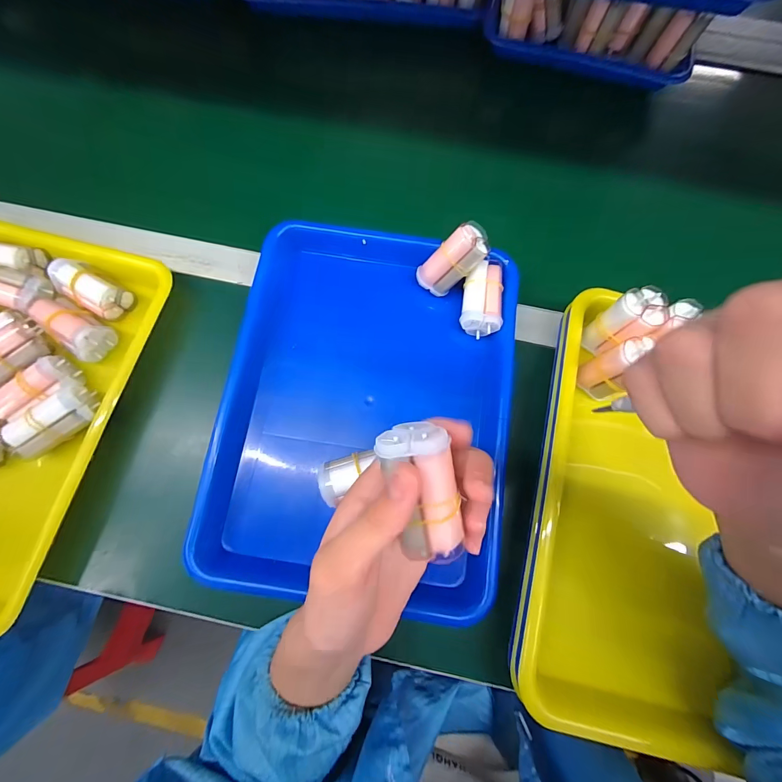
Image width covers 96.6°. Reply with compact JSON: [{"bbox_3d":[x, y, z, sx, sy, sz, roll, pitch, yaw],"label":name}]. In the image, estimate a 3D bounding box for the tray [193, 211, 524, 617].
[{"bbox_3d":[-0.019,0.017,0.324,0.250,0.047,0.346,8,76,1],"label":"tray"}]

